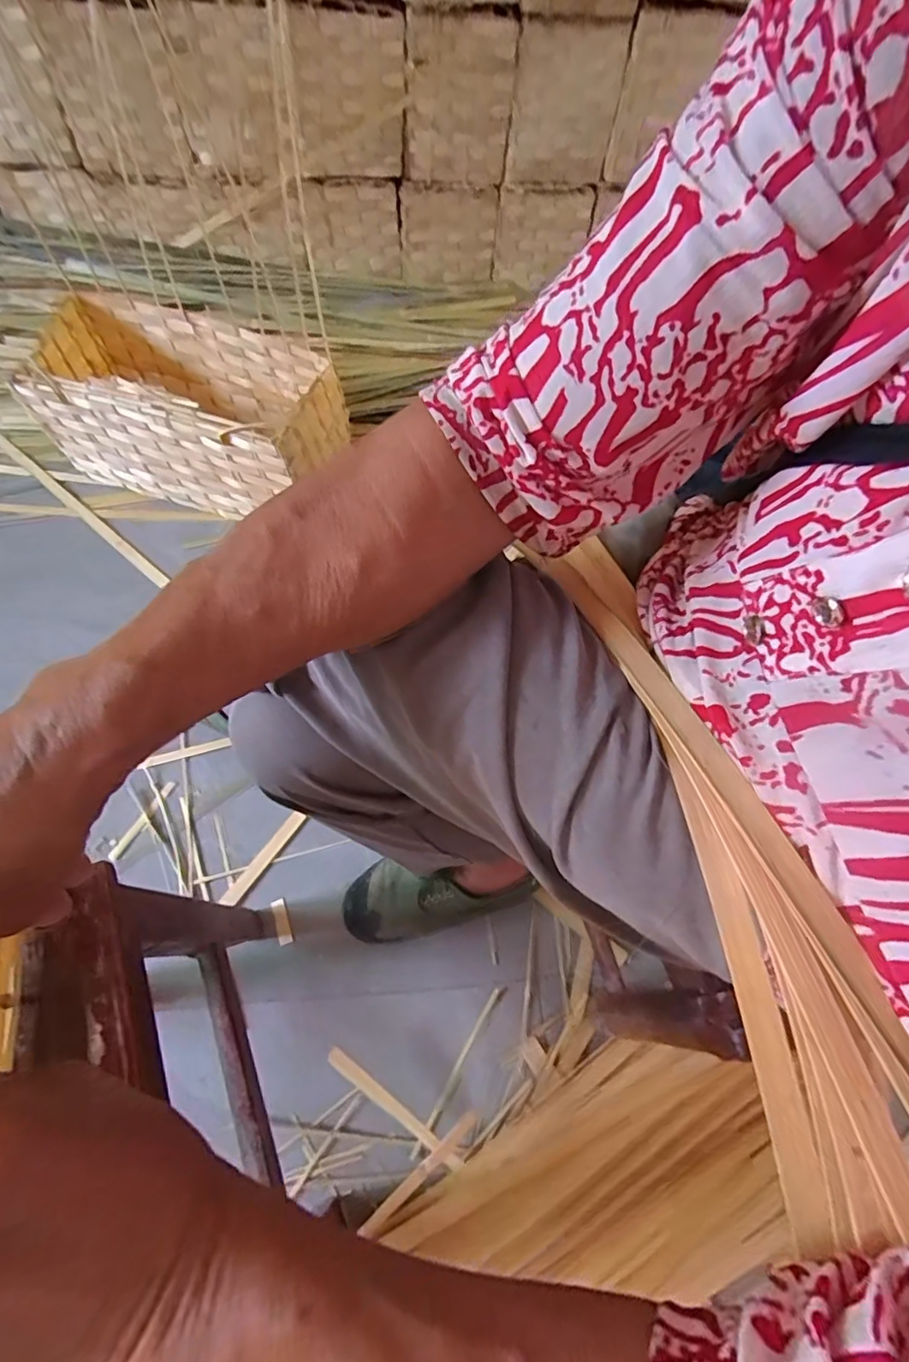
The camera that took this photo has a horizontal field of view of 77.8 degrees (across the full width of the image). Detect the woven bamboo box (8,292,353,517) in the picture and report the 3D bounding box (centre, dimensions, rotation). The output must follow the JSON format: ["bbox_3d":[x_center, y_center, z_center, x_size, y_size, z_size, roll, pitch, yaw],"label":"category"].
[{"bbox_3d":[-0.406,-0.415,0.887,0.457,0.205,0.212,17,64,2],"label":"woven bamboo box"}]

